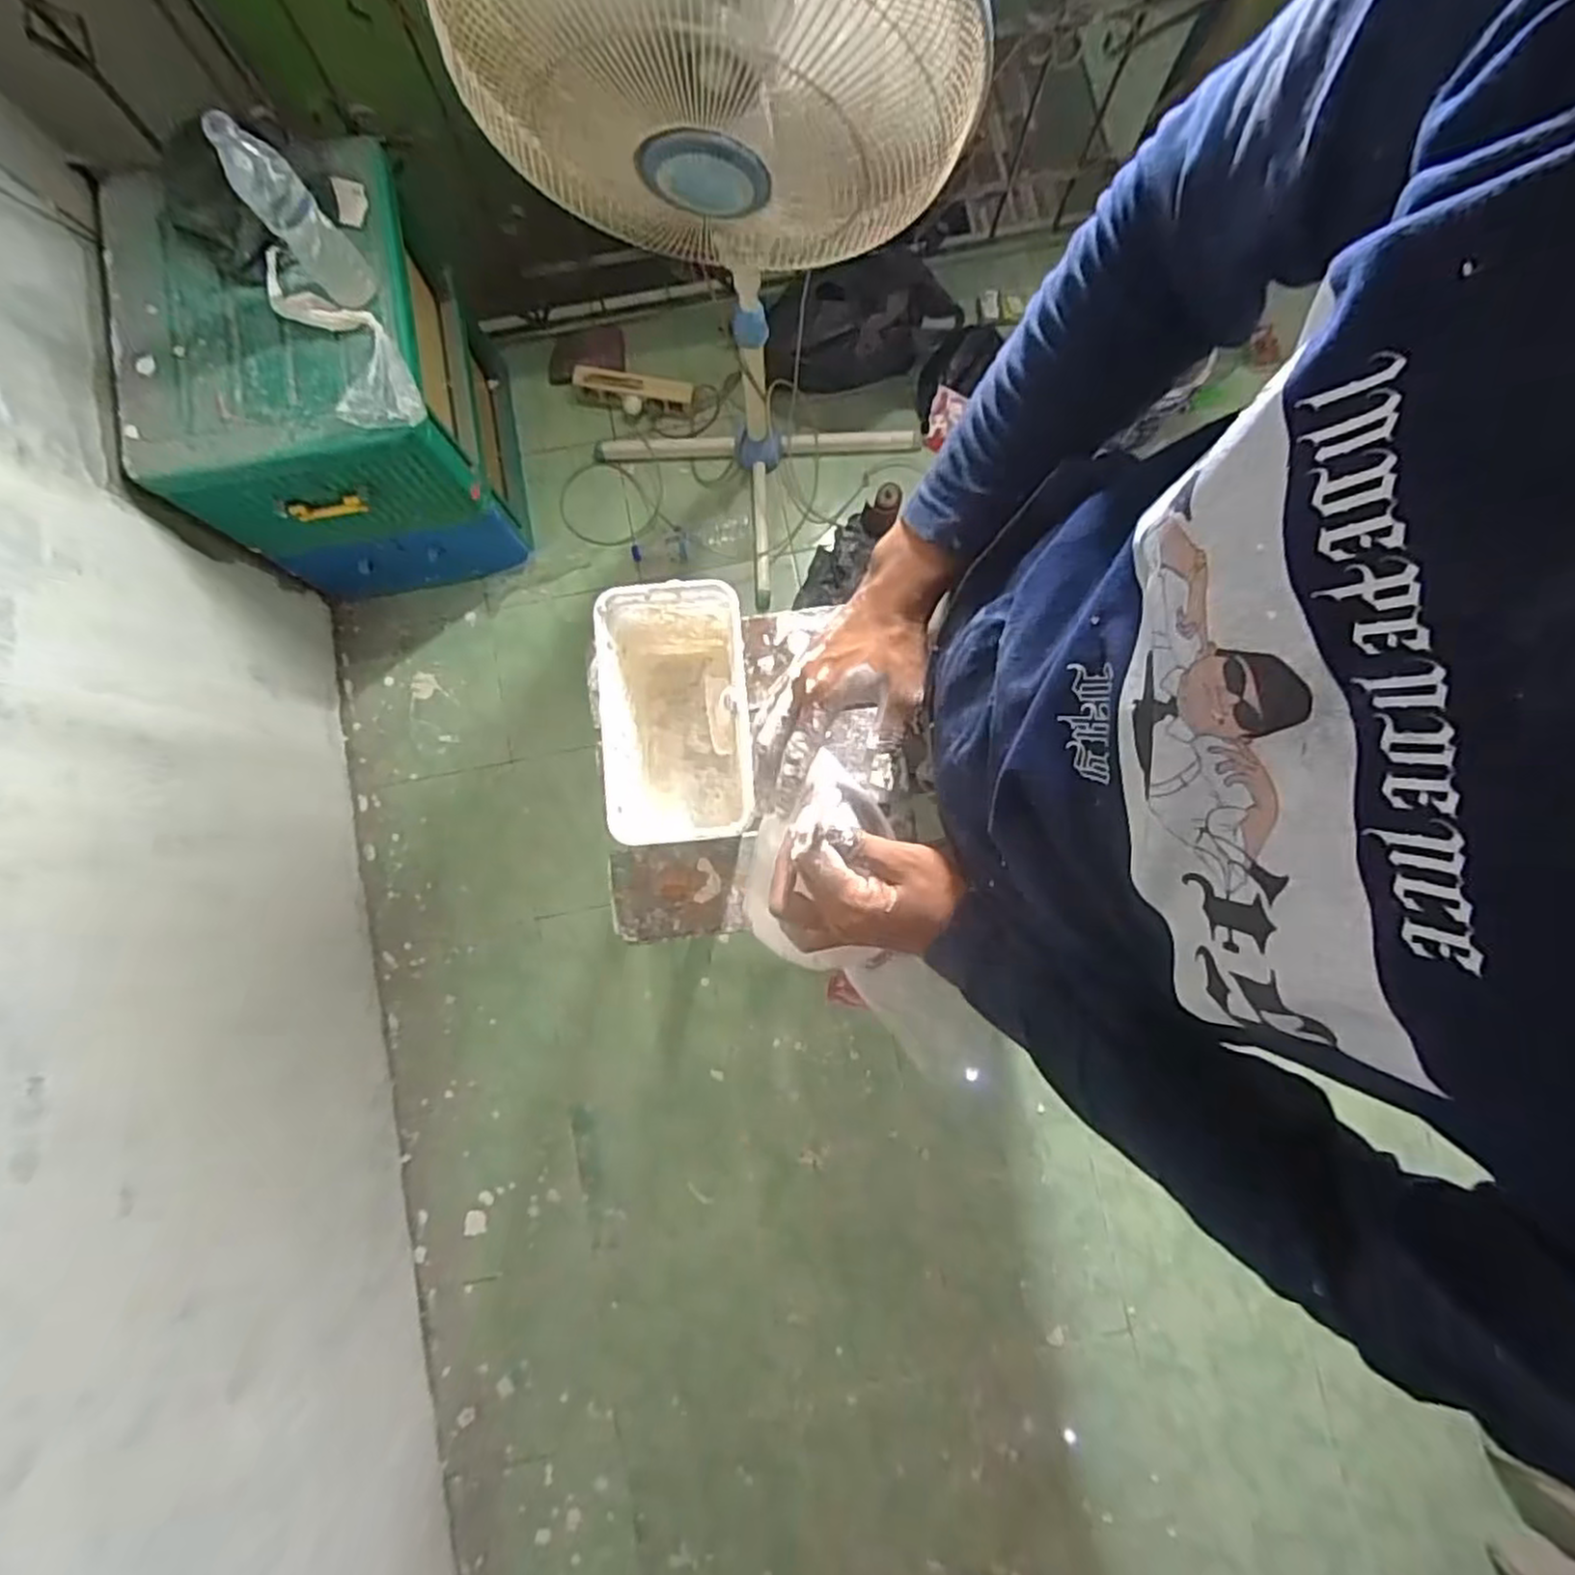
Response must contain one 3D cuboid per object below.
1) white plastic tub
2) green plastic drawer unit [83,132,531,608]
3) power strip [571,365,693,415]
[{"bbox_3d":[-0.089,-0.048,0.632,0.114,0.162,0.194,-6,84,0],"label":"white plastic tub"},{"bbox_3d":[-0.710,-0.616,1.210,0.392,0.470,0.426,-11,84,-1],"label":"green plastic drawer unit"},{"bbox_3d":[-0.301,-0.763,1.440,0.228,0.049,0.069,13,85,2],"label":"power strip"}]

